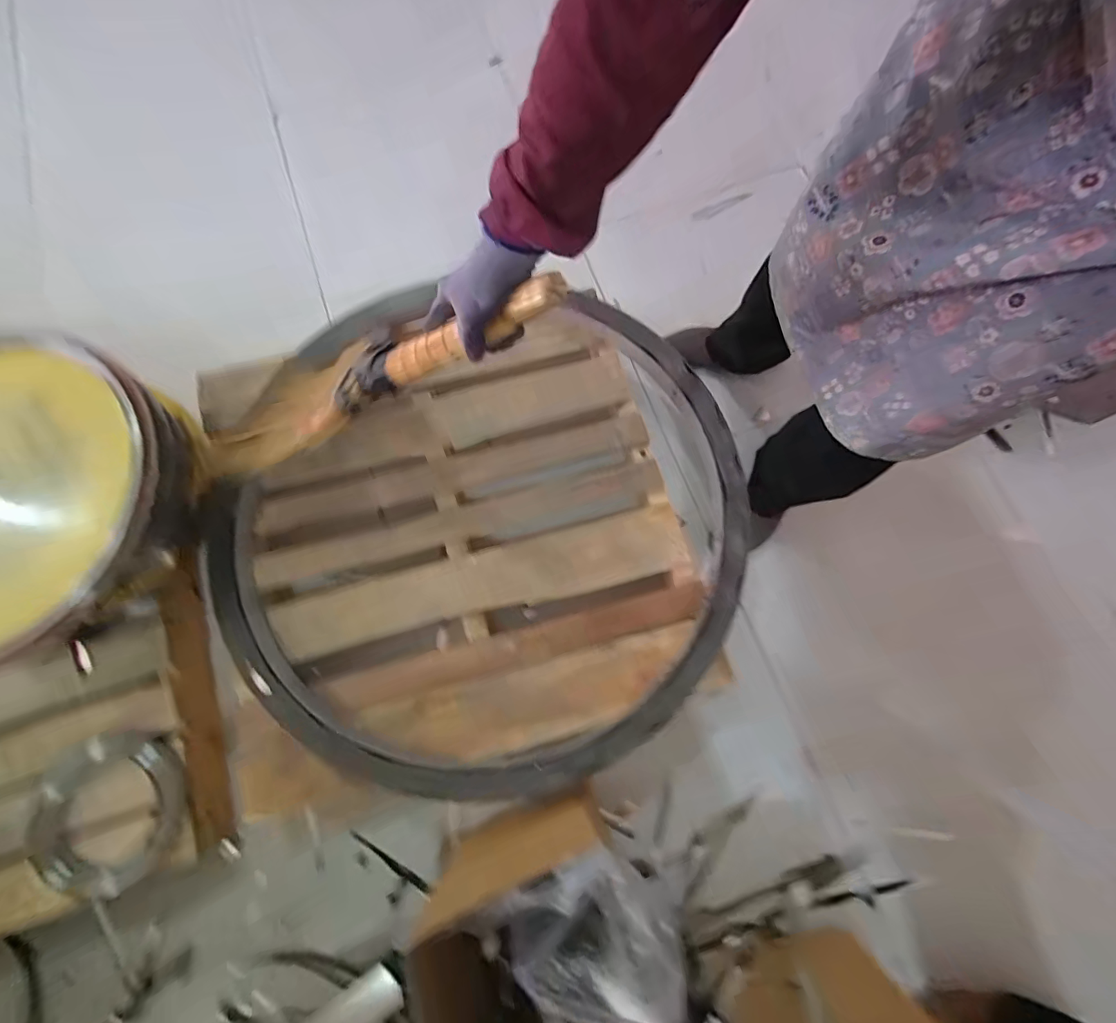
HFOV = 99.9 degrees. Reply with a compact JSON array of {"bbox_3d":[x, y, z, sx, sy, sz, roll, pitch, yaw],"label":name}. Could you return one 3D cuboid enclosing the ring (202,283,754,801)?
[{"bbox_3d":[-0.123,0.009,0.808,0.897,0.063,0.850,0,77,0],"label":"ring"}]

